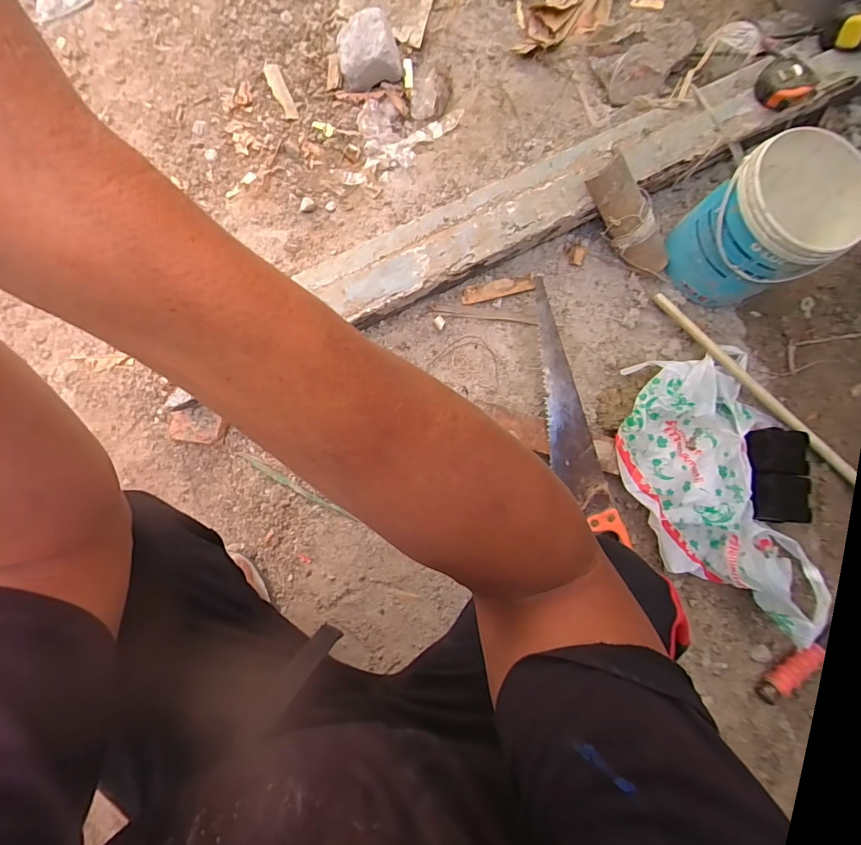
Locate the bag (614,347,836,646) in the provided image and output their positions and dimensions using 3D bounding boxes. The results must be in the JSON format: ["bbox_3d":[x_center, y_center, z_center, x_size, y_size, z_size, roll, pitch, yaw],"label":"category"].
[{"bbox_3d":[0.407,0.090,0.634,0.233,0.097,0.405,-18,82,-3],"label":"bag"}]

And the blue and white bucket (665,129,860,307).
[{"bbox_3d":[0.502,-0.293,0.678,0.193,0.184,0.180,-38,83,-6],"label":"blue and white bucket"}]

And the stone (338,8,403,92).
[{"bbox_3d":[-0.110,-0.659,0.783,0.107,0.079,0.105,-11,81,-2],"label":"stone"}]

